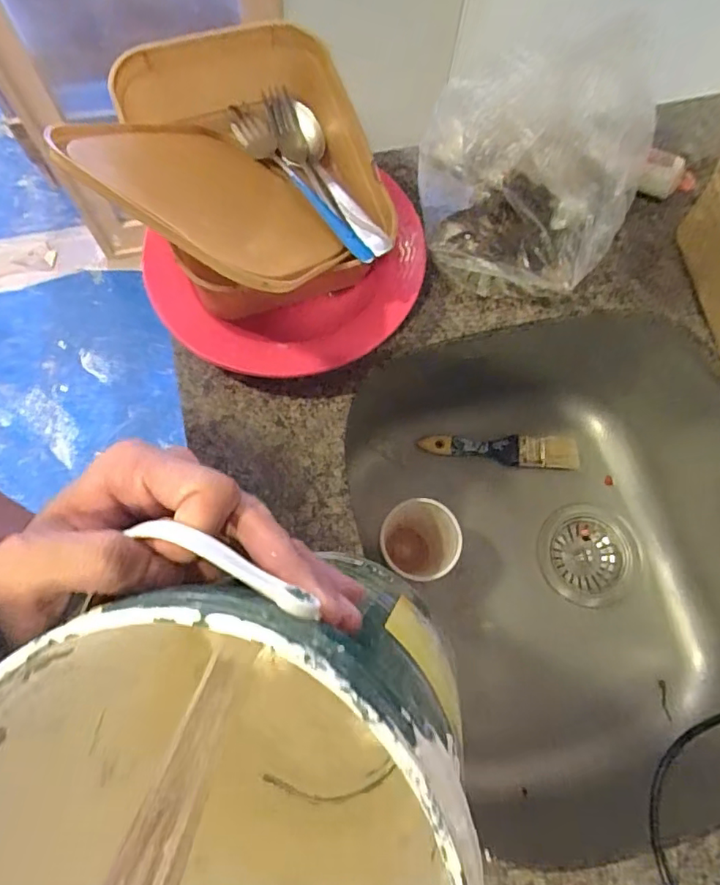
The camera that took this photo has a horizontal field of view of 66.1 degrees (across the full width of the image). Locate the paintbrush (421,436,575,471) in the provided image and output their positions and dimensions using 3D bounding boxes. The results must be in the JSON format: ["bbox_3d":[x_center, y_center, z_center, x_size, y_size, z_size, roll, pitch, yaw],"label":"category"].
[{"bbox_3d":[0.164,0.012,0.644,0.187,0.019,0.037,0,71,-2],"label":"paintbrush"}]

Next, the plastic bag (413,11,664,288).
[{"bbox_3d":[0.137,-0.225,0.455,0.166,0.108,0.186,4,71,0],"label":"plastic bag"}]

